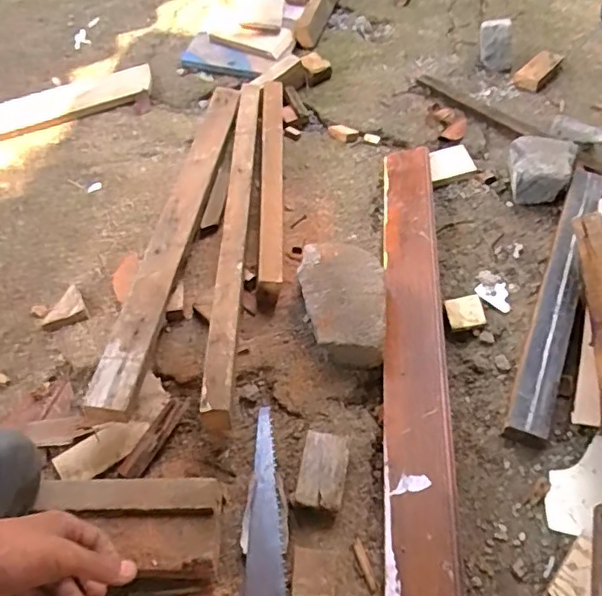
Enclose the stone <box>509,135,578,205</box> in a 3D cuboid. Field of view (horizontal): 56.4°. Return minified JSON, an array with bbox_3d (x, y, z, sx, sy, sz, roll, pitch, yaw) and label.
[{"bbox_3d":[0.443,-0.243,1.060,0.115,0.094,0.125,20,57,14],"label":"stone"}]

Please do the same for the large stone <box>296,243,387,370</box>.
[{"bbox_3d":[0.062,0.012,0.878,0.132,0.080,0.206,-1,54,0],"label":"large stone"}]

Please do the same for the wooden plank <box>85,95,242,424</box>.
[{"bbox_3d":[-0.213,-0.148,1.000,0.075,0.035,0.804,1,49,10],"label":"wooden plank"}]

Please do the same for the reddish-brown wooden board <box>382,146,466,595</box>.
[{"bbox_3d":[0.171,0.057,0.853,0.093,0.026,0.859,-10,48,20],"label":"reddish-brown wooden board"}]

